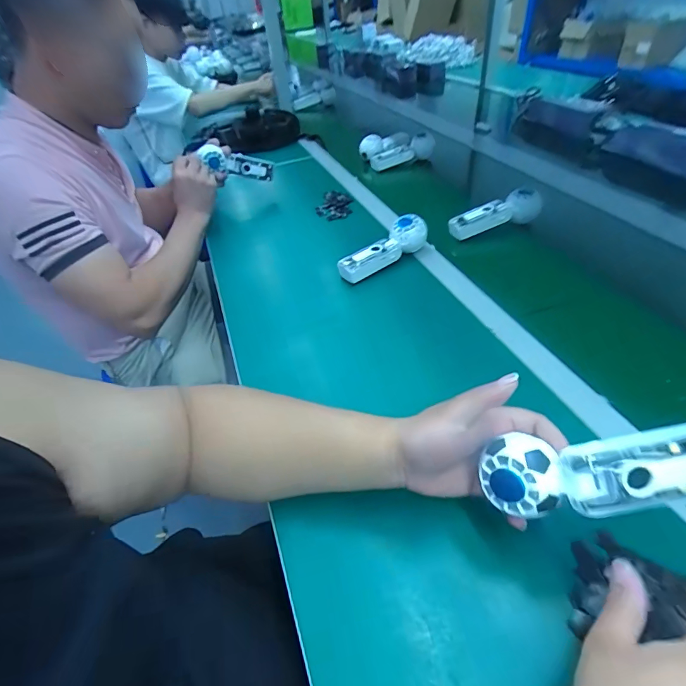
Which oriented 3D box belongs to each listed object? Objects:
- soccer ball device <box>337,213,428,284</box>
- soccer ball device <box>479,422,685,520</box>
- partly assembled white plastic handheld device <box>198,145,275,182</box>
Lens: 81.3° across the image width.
[{"bbox_3d":[0.069,-0.160,0.704,0.169,0.053,0.048,-34,48,-8],"label":"soccer ball device"},{"bbox_3d":[0.195,0.096,0.304,0.165,0.050,0.056,-11,85,15],"label":"soccer ball device"},{"bbox_3d":[-0.249,-0.421,0.941,0.169,0.053,0.032,5,36,-28],"label":"partly assembled white plastic handheld device"}]

